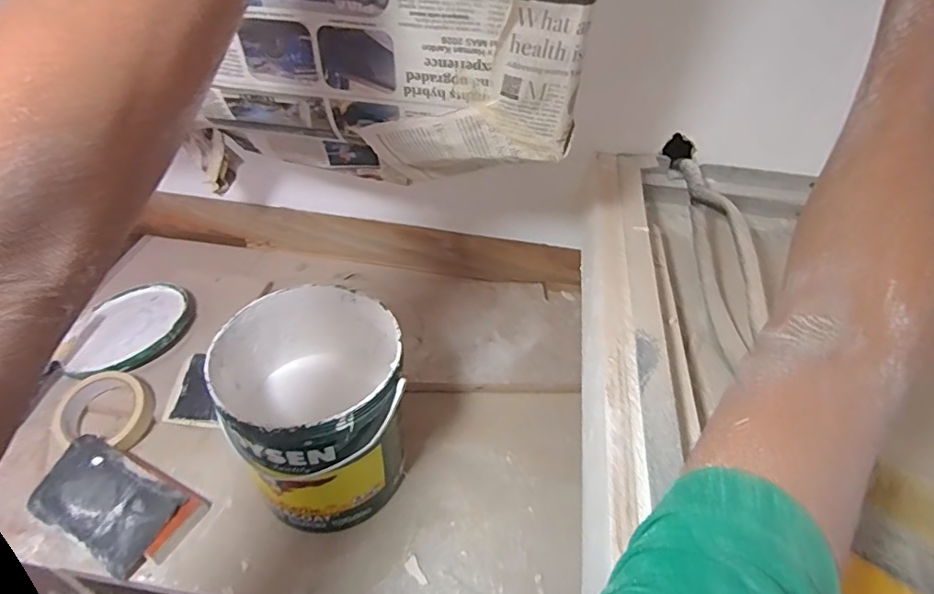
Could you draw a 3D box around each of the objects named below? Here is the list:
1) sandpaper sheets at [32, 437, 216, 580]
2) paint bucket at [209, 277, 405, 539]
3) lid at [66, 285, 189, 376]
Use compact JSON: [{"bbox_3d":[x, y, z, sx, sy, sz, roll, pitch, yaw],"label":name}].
[{"bbox_3d":[-0.363,0.209,0.541,0.158,0.039,0.093,21,46,18],"label":"sandpaper sheets"},{"bbox_3d":[-0.151,0.114,0.534,0.160,0.183,0.164,2,43,-2],"label":"paint bucket"},{"bbox_3d":[-0.437,0.035,0.693,0.134,0.029,0.160,-8,44,-12],"label":"lid"}]

